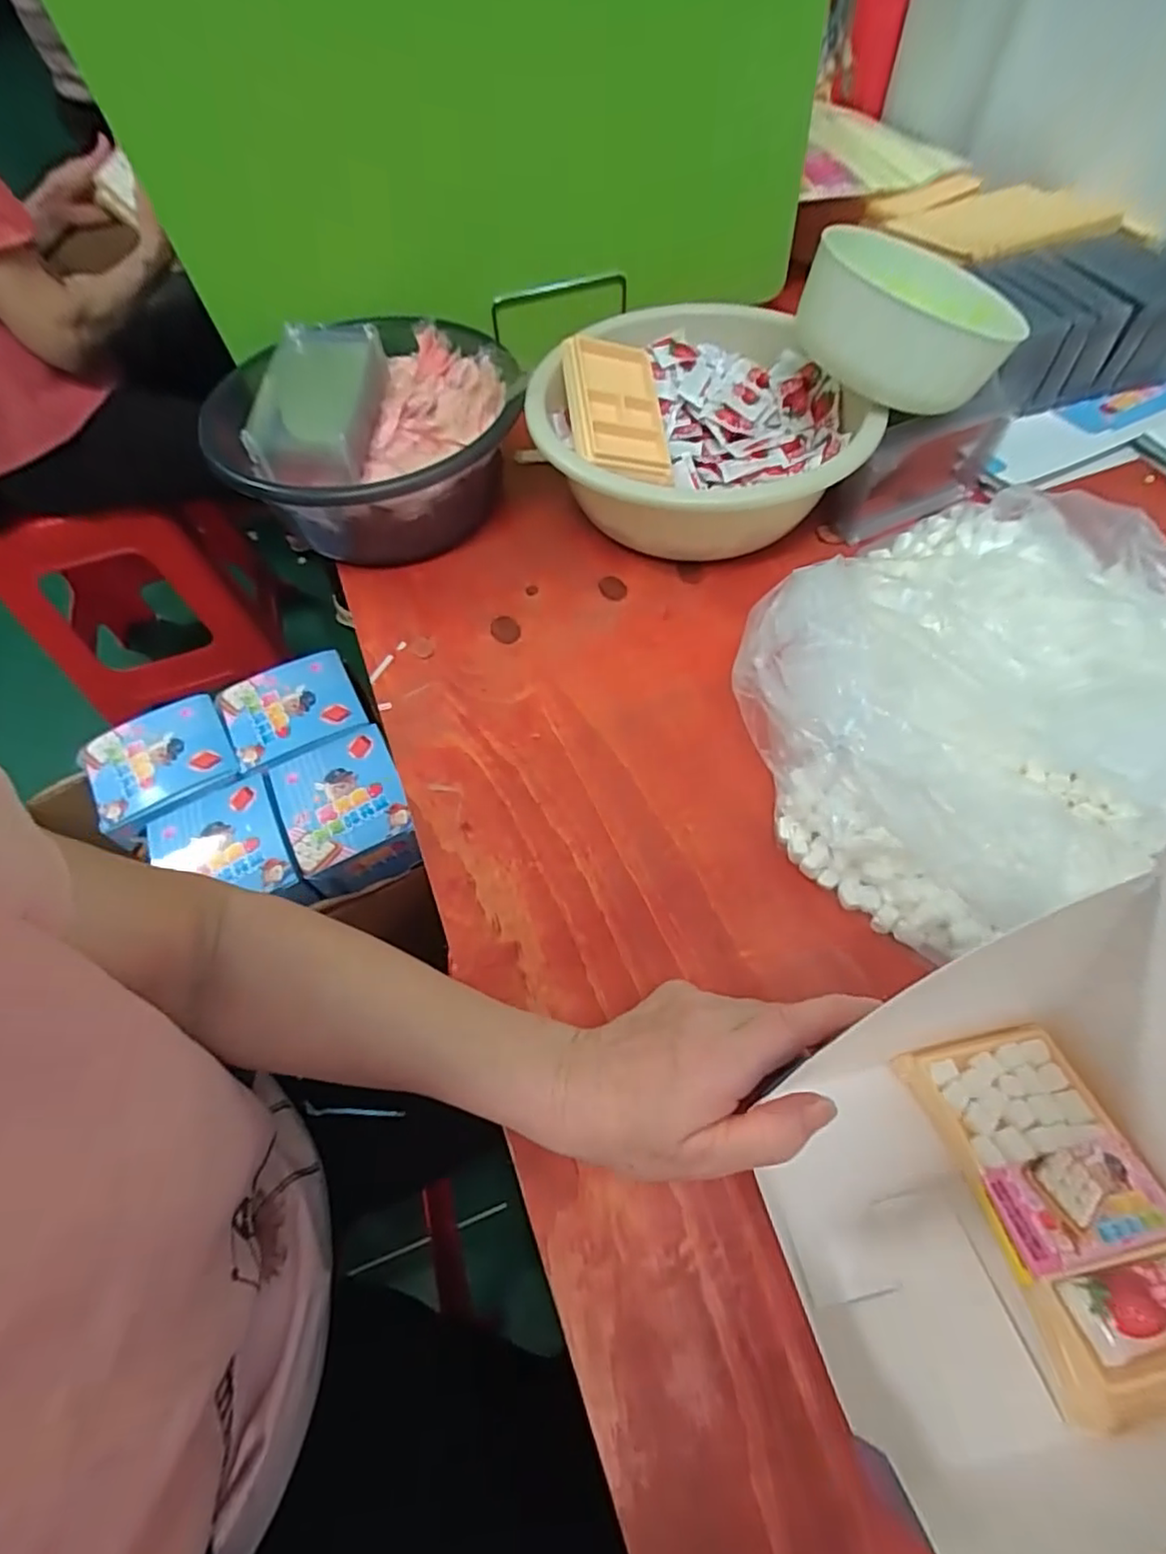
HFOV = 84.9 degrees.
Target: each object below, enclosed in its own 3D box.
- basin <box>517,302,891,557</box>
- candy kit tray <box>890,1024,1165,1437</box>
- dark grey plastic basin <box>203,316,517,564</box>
[{"bbox_3d":[0.108,-0.295,0.558,0.255,0.105,0.271,-2,60,3],"label":"basin"},{"bbox_3d":[0.212,0.185,0.283,0.077,0.019,0.137,-16,43,3],"label":"candy kit tray"},{"bbox_3d":[-0.187,-0.309,0.575,0.259,0.116,0.273,-2,60,3],"label":"dark grey plastic basin"}]

